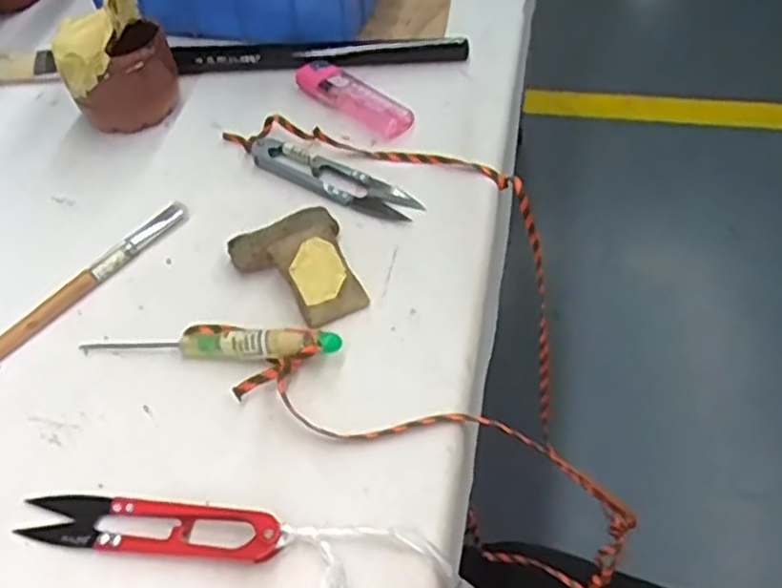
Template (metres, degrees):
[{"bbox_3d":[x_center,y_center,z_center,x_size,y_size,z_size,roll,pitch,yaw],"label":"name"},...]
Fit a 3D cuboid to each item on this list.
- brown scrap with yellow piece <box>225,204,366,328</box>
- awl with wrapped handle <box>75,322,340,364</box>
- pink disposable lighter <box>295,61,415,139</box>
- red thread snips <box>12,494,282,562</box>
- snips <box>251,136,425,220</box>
[{"bbox_3d":[-0.040,-0.014,0.354,0.051,0.015,0.064,-28,54,-18],"label":"brown scrap with yellow piece"},{"bbox_3d":[-0.080,0.019,0.330,0.115,0.016,0.016,5,51,8],"label":"awl with wrapped handle"},{"bbox_3d":[-0.023,-0.116,0.440,0.024,0.009,0.080,-37,57,-23],"label":"pink disposable lighter"},{"bbox_3d":[-0.089,0.085,0.279,0.099,0.011,0.020,3,51,7],"label":"red thread snips"},{"bbox_3d":[-0.032,-0.062,0.400,0.102,0.005,0.023,26,57,23],"label":"snips"}]

